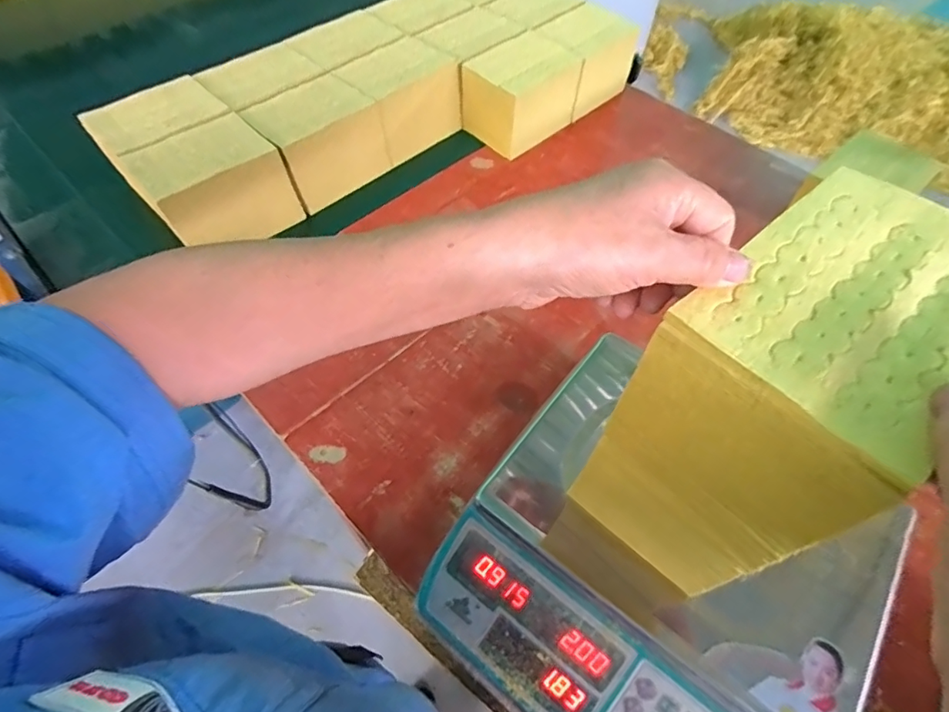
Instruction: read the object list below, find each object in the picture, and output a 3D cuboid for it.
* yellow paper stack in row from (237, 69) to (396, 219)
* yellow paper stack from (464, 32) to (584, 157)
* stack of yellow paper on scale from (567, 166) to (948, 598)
[{"bbox_3d":[-0.231,-0.325,0.746,0.118,0.110,0.175,39,64,21],"label":"yellow paper stack in row"},{"bbox_3d":[0.074,-0.440,0.831,0.168,0.112,0.115,-38,65,-23],"label":"yellow paper stack"},{"bbox_3d":[0.181,0.031,0.319,0.169,0.219,0.112,-37,65,-22],"label":"stack of yellow paper on scale"}]

